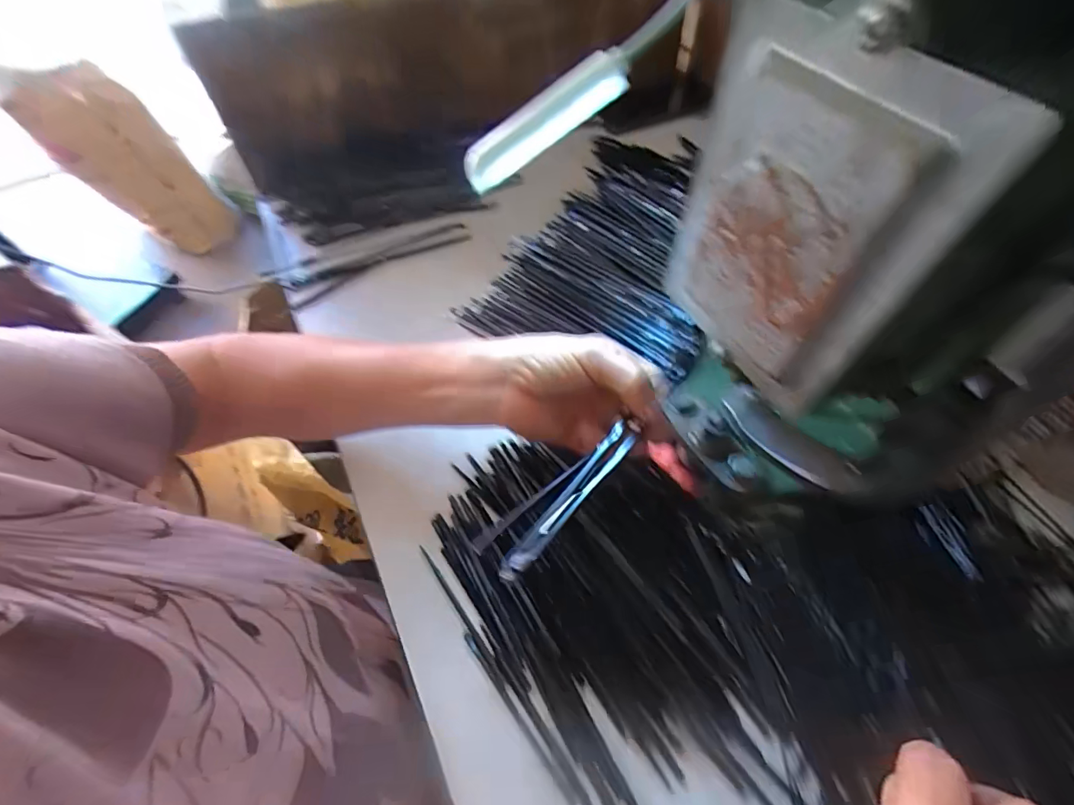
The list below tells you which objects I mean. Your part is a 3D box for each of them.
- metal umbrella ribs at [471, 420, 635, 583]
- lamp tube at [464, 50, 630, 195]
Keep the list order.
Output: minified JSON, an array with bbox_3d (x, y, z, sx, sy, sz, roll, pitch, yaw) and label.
[{"bbox_3d":[0.012,0.049,0.250,0.100,0.026,0.034,-40,64,-19],"label":"metal umbrella ribs"},{"bbox_3d":[0.003,-0.135,0.229,0.087,0.021,0.018,-34,59,7],"label":"lamp tube"}]

